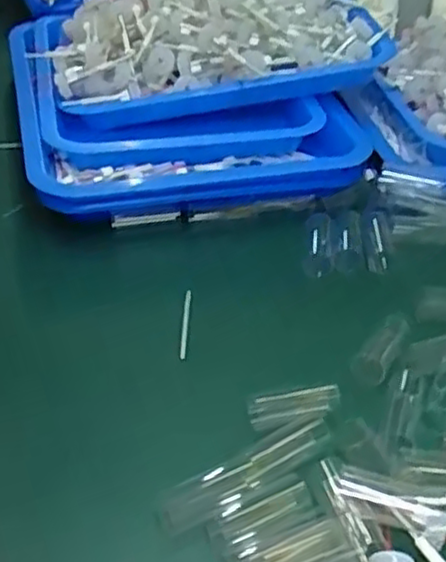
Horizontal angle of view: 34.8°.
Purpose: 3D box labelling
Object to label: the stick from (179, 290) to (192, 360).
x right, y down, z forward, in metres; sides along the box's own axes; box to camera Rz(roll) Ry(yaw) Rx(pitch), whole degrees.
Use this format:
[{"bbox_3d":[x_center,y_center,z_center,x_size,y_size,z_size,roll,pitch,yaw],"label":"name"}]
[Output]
[{"bbox_3d":[-0.023,0.027,0.449,0.005,0.004,0.060,3,40,-1],"label":"stick"}]

